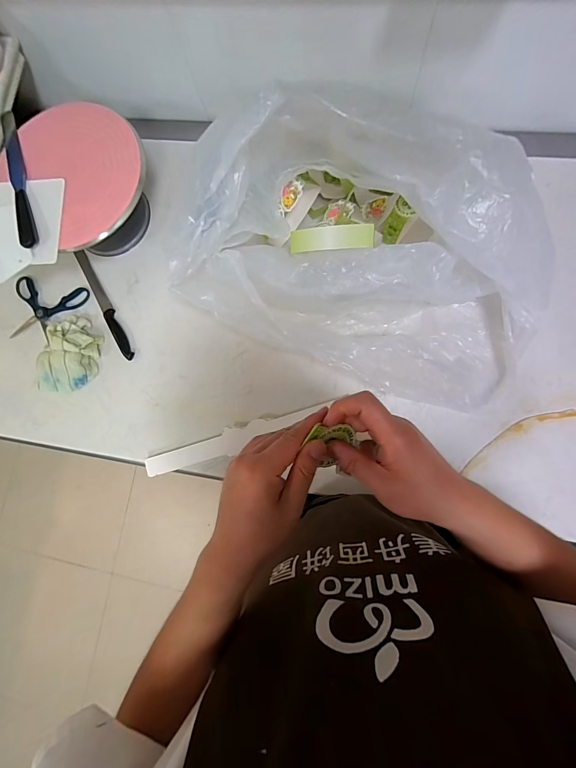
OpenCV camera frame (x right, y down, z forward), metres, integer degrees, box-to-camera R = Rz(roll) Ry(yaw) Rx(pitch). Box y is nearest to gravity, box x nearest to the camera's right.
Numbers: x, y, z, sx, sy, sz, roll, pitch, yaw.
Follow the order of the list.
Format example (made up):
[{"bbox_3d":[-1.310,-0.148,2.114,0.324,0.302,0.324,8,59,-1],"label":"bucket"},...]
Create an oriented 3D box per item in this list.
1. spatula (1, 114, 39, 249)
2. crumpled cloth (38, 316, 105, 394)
[{"bbox_3d":[-0.508,-0.390,0.622,0.033,0.013,0.308,-18,82,0],"label":"spatula"},{"bbox_3d":[-0.460,-0.064,0.702,0.120,0.043,0.163,5,83,4],"label":"crumpled cloth"}]

